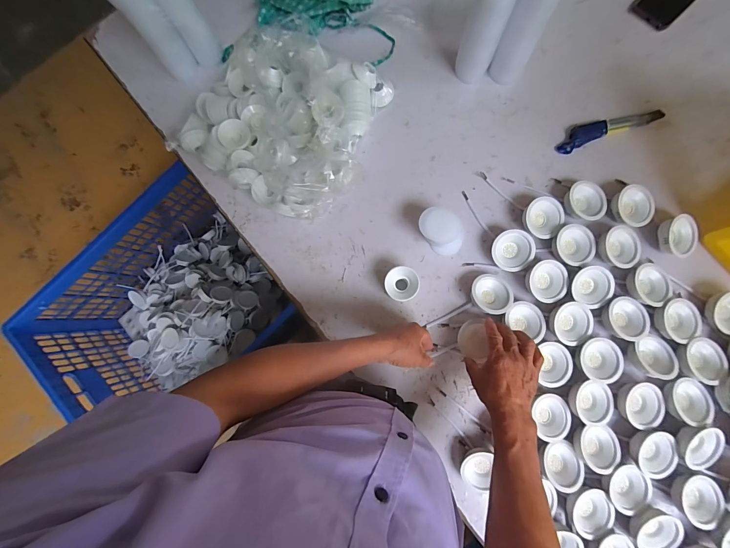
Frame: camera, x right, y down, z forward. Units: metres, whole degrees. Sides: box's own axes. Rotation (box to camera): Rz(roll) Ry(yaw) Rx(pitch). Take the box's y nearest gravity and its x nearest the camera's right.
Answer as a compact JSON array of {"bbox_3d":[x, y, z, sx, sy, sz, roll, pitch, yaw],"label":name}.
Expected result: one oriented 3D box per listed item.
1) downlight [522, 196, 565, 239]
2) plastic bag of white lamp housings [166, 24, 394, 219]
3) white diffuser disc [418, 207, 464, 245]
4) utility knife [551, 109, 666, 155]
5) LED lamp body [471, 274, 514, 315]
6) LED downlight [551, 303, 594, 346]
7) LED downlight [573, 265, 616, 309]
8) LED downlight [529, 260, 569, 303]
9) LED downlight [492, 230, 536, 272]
[{"bbox_3d":[0.316,-0.098,0.560,0.072,0.035,0.065,-43,81,-3],"label":"downlight"},{"bbox_3d":[-0.165,-0.298,0.565,0.326,0.160,0.307,24,84,7],"label":"plastic bag of white lamp housings"},{"bbox_3d":[0.129,-0.082,0.534,0.070,0.015,0.058,2,83,4],"label":"white diffuser disc"},{"bbox_3d":[0.454,-0.274,0.582,0.196,0.015,0.038,-21,81,1],"label":"utility knife"},{"bbox_3d":[0.221,0.035,0.550,0.069,0.034,0.069,2,82,5],"label":"LED lamp body"},{"bbox_3d":[0.349,0.084,0.527,0.067,0.027,0.065,-1,82,4],"label":"LED downlight"},{"bbox_3d":[0.391,0.023,0.539,0.069,0.034,0.070,-10,81,3],"label":"LED downlight"},{"bbox_3d":[0.316,0.013,0.543,0.067,0.029,0.070,-1,82,4],"label":"LED downlight"},{"bbox_3d":[0.262,-0.040,0.556,0.066,0.036,0.071,-1,82,4],"label":"LED downlight"}]

